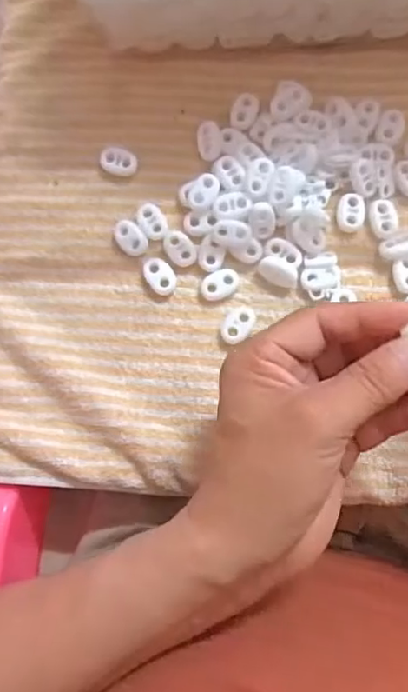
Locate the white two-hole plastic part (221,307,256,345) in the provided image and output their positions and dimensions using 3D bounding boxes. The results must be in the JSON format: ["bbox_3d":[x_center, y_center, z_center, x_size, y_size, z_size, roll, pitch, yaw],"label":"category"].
[{"bbox_3d":[0.019,-0.012,0.333,0.015,0.004,0.023,35,85,7],"label":"white two-hole plastic part"}]

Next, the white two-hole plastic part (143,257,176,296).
[{"bbox_3d":[-0.026,-0.040,0.337,0.016,0.004,0.023,-36,82,-3],"label":"white two-hole plastic part"}]

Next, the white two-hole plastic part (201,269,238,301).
[{"bbox_3d":[0.009,-0.035,0.337,0.022,0.004,0.014,-32,82,-2],"label":"white two-hole plastic part"}]

